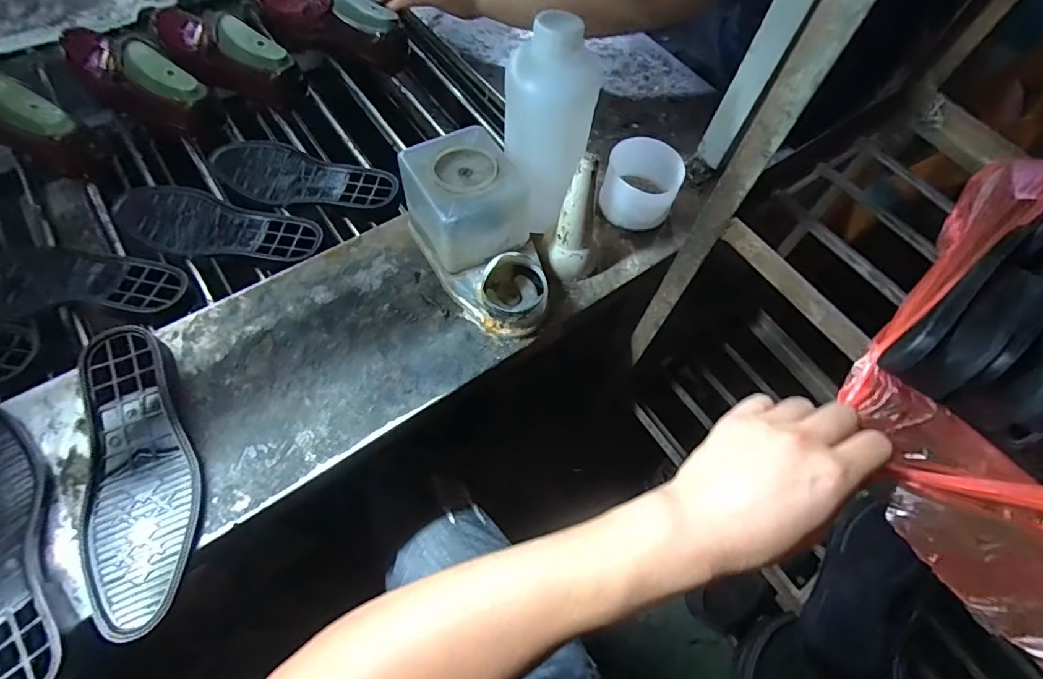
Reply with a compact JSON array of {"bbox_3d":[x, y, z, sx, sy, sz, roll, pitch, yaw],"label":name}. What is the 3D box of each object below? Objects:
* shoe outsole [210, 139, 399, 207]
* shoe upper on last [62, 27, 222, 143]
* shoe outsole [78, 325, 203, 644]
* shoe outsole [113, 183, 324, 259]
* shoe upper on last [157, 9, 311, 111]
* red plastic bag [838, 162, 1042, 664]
[{"bbox_3d":[-0.308,-0.219,0.660,0.280,0.021,0.092,16,72,11],"label":"shoe outsole"},{"bbox_3d":[-0.545,-0.364,0.664,0.272,0.090,0.078,32,65,12],"label":"shoe upper on last"},{"bbox_3d":[-0.341,0.110,0.427,0.091,0.024,0.263,-13,64,-10],"label":"shoe outsole"},{"bbox_3d":[-0.378,-0.144,0.591,0.266,0.015,0.088,12,63,3],"label":"shoe outsole"},{"bbox_3d":[-0.457,-0.440,0.740,0.261,0.096,0.073,28,64,10],"label":"shoe upper on last"},{"bbox_3d":[0.365,0.017,0.314,0.205,0.125,0.333,35,66,14],"label":"red plastic bag"}]

